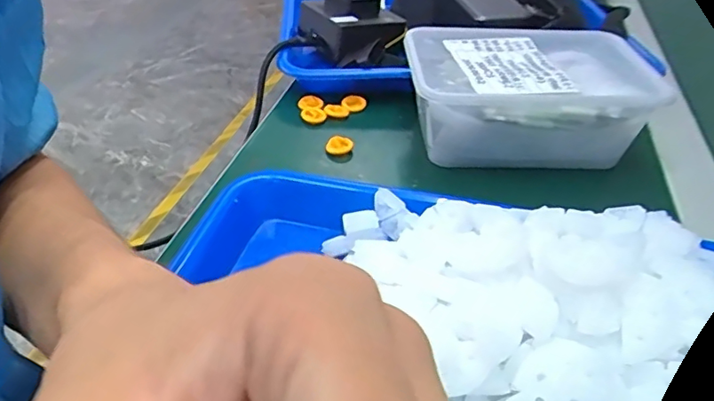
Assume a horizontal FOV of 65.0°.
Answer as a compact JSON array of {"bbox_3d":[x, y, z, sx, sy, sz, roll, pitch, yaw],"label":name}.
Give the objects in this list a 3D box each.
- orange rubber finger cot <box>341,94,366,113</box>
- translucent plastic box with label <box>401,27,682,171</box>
[{"bbox_3d":[-0.003,-0.081,0.463,0.020,0.007,0.016,2,38,0],"label":"orange rubber finger cot"},{"bbox_3d":[0.119,-0.078,0.417,0.163,0.066,0.111,1,39,-3],"label":"translucent plastic box with label"}]

